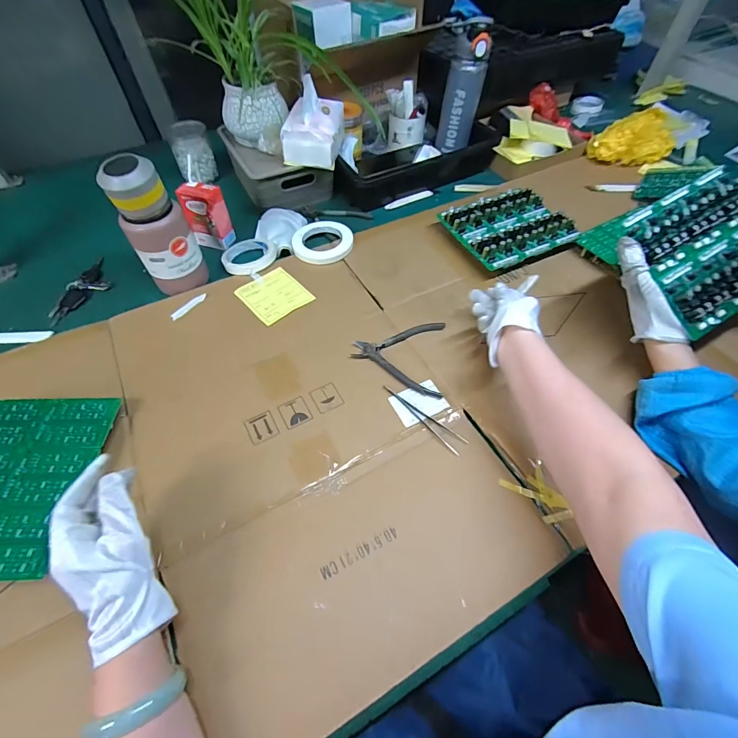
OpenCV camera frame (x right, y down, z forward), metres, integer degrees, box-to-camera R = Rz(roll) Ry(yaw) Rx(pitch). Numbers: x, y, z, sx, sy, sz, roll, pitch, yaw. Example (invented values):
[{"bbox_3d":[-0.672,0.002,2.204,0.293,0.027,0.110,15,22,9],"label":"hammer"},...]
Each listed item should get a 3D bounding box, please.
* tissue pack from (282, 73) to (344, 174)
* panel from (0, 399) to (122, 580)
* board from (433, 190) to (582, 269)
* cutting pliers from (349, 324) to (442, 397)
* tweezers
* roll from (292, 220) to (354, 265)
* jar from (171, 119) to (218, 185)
[{"bbox_3d":[-0.105,-0.471,0.704,0.101,0.106,0.129,7,55,5],"label":"tissue pack"},{"bbox_3d":[-0.410,0.123,0.424,0.162,0.008,0.207,0,52,-2],"label":"panel"},{"bbox_3d":[0.264,-0.267,0.696,0.208,0.040,0.161,-22,58,-15],"label":"board"},{"bbox_3d":[0.043,-0.021,0.550,0.132,0.010,0.129,5,55,3],"label":"cutting pliers"},{"bbox_3d":[0.070,0.065,0.496,0.133,0.004,0.026,35,62,22],"label":"tweezers"},{"bbox_3d":[-0.087,-0.248,0.701,0.113,0.018,0.123,0,55,0],"label":"roll"},{"bbox_3d":[-0.391,-0.482,0.826,0.082,0.095,0.081,-19,57,-13],"label":"jar"}]

